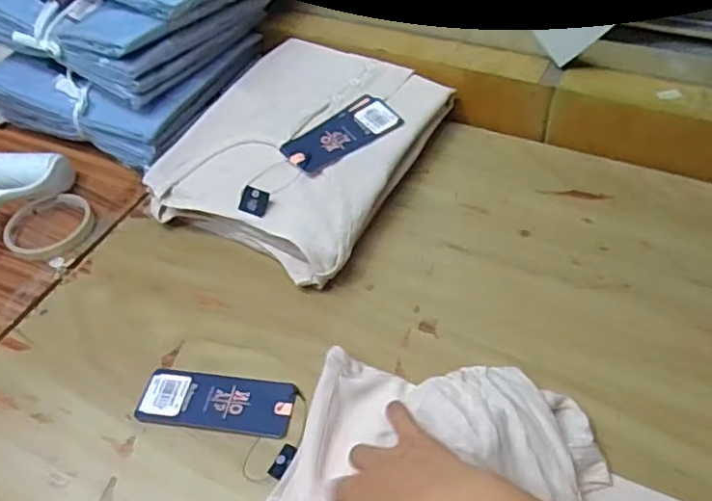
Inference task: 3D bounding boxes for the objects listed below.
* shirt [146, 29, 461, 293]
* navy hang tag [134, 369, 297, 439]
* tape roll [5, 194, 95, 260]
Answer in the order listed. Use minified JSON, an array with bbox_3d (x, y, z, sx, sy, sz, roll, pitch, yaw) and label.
[{"bbox_3d":[-0.051,-0.103,0.609,0.208,0.066,0.257,20,54,22],"label":"shirt"},{"bbox_3d":[-0.108,0.116,0.466,0.119,0.004,0.045,4,49,9],"label":"navy hang tag"},{"bbox_3d":[-0.313,-0.026,0.614,0.089,0.010,0.085,-3,49,4],"label":"tape roll"}]

